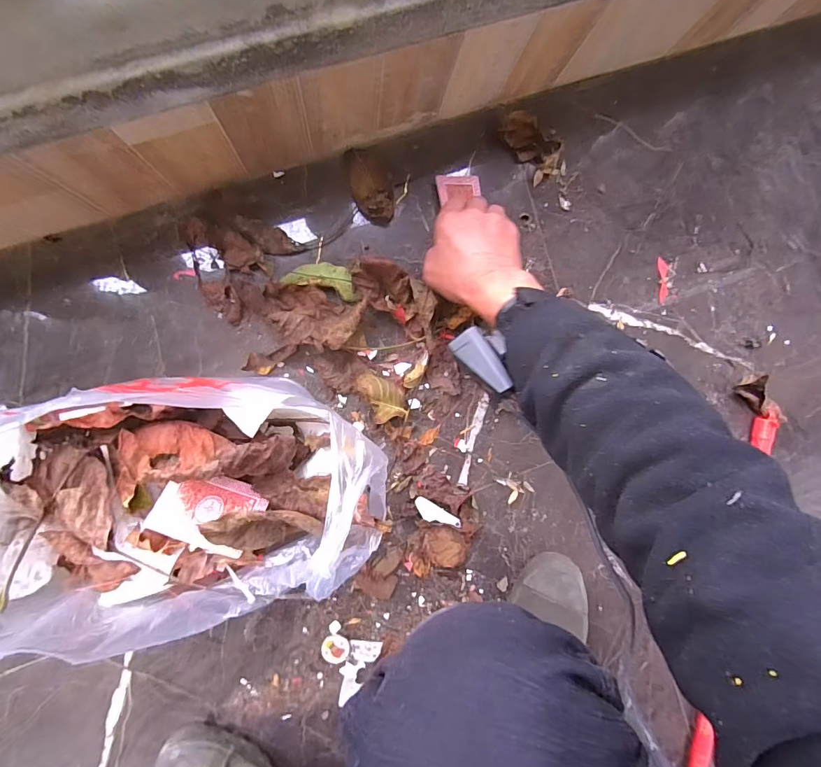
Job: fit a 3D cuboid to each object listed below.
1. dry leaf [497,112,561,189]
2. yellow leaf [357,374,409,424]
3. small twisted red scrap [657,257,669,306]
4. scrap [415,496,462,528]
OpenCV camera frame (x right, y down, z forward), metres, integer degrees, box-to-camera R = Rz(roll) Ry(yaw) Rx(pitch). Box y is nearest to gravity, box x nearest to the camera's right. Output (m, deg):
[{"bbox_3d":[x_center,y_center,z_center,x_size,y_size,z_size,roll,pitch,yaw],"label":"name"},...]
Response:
[{"bbox_3d":[0.141,-0.279,0.503,0.039,0.027,0.079,-44,98,-3],"label":"dry leaf"},{"bbox_3d":[-0.030,0.017,0.500,0.041,0.024,0.066,-26,97,-5],"label":"yellow leaf"},{"bbox_3d":[0.326,-0.132,0.553,0.015,0.004,0.056,-2,93,-5],"label":"small twisted red scrap"},{"bbox_3d":[0.033,0.160,0.520,0.067,0.005,0.021,34,74,-17],"label":"scrap"}]

